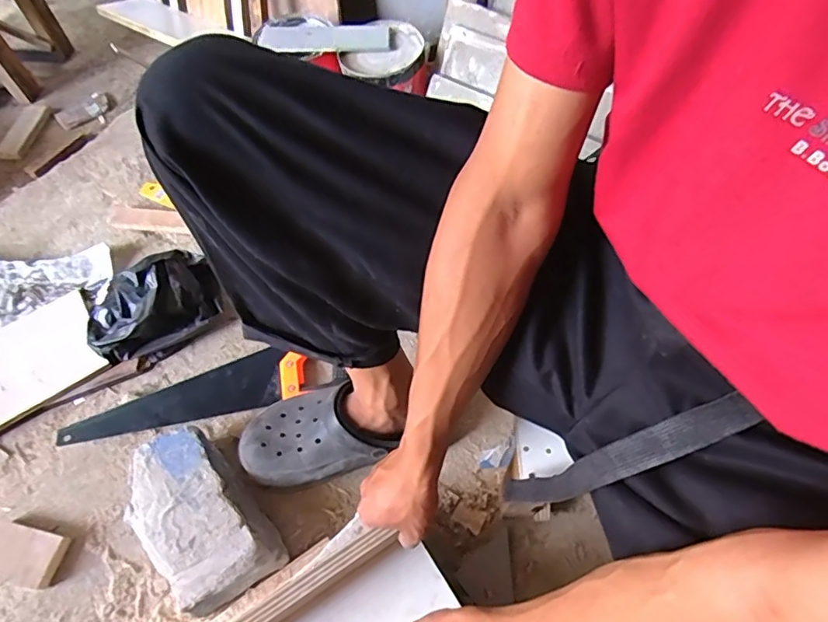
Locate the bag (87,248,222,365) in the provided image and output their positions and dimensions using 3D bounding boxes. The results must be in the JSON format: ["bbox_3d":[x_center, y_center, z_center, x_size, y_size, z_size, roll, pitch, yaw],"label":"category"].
[{"bbox_3d":[-0.395,-0.011,0.794,0.197,0.097,0.137,-17,61,-7],"label":"bag"}]

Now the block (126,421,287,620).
[{"bbox_3d":[-0.266,0.253,0.643,0.124,0.073,0.210,-38,65,-18],"label":"block"}]

